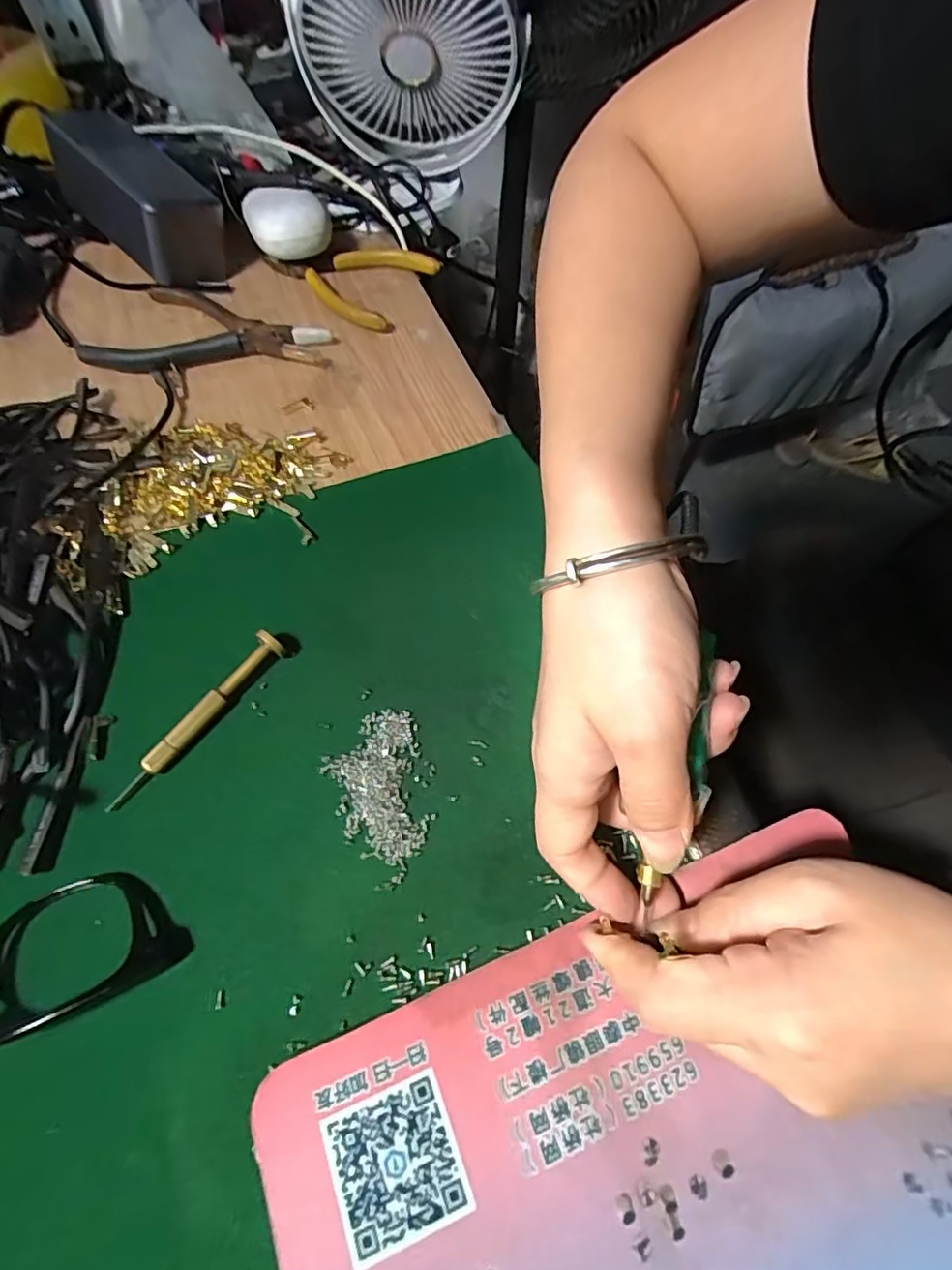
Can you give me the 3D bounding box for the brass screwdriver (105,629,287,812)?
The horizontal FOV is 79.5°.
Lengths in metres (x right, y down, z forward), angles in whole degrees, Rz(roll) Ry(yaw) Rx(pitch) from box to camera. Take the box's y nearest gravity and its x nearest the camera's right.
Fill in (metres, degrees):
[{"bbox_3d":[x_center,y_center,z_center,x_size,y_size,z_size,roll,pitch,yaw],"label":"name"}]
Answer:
[{"bbox_3d":[-0.119,0.036,0.247,0.010,0.014,0.093,33,66,17],"label":"brass screwdriver"}]

